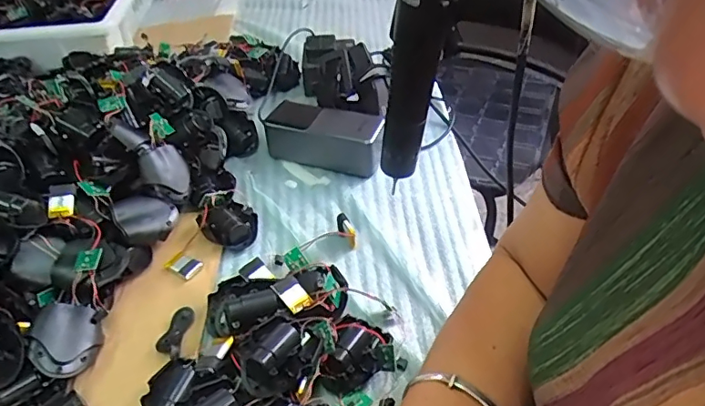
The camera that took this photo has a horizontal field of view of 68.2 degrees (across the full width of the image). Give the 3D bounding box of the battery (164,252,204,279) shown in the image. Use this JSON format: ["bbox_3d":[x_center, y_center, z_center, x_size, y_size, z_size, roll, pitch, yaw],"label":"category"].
[{"bbox_3d":[-0.158,0.057,0.484,0.034,0.008,0.021,25,49,26],"label":"battery"}]

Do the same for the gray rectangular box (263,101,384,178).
[{"bbox_3d":[-0.031,-0.075,0.589,0.127,0.052,0.056,10,44,13],"label":"gray rectangular box"}]

